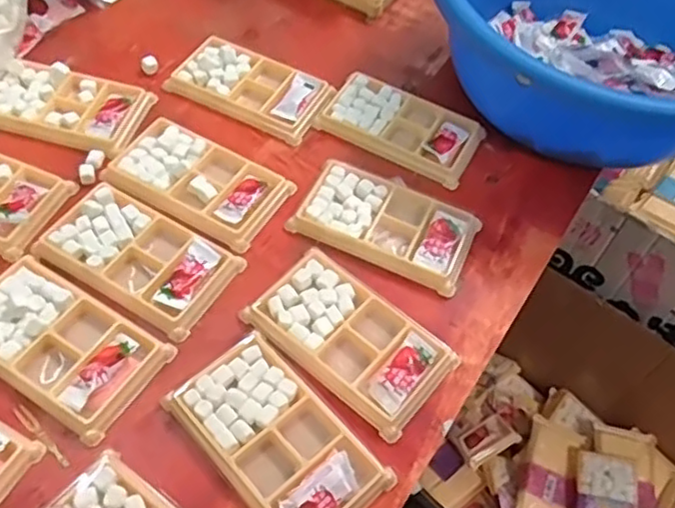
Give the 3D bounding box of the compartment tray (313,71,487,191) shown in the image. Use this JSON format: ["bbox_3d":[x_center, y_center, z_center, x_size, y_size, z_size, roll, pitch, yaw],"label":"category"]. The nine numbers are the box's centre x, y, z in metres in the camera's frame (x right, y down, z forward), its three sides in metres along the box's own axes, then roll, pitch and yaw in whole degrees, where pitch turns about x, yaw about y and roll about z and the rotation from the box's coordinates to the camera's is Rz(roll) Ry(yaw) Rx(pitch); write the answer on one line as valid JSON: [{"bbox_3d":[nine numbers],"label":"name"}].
[{"bbox_3d":[0.057,-0.114,0.588,0.134,0.016,0.076,25,57,11],"label":"compartment tray"}]

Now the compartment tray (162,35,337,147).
[{"bbox_3d":[-0.078,-0.151,0.599,0.134,0.013,0.074,25,58,12],"label":"compartment tray"}]

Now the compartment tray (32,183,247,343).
[{"bbox_3d":[-0.146,0.001,0.491,0.134,0.017,0.078,28,58,13],"label":"compartment tray"}]

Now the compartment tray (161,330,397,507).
[{"bbox_3d":[-0.037,0.116,0.418,0.077,0.012,0.132,-37,66,-26],"label":"compartment tray"}]

